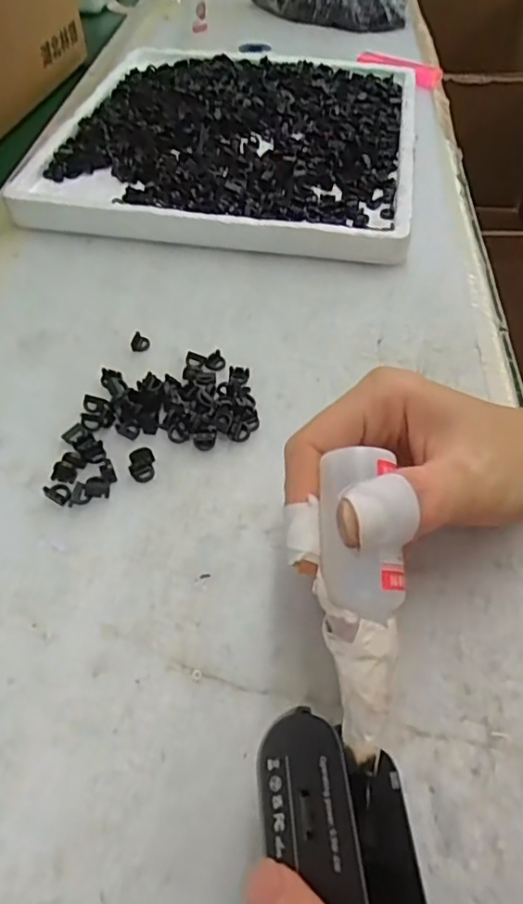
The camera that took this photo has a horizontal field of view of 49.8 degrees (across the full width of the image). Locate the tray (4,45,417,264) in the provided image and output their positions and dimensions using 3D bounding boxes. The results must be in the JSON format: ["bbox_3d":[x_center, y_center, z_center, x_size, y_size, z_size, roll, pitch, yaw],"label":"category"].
[{"bbox_3d":[-0.020,-0.239,0.427,0.257,0.028,0.272,8,52,6],"label":"tray"}]

